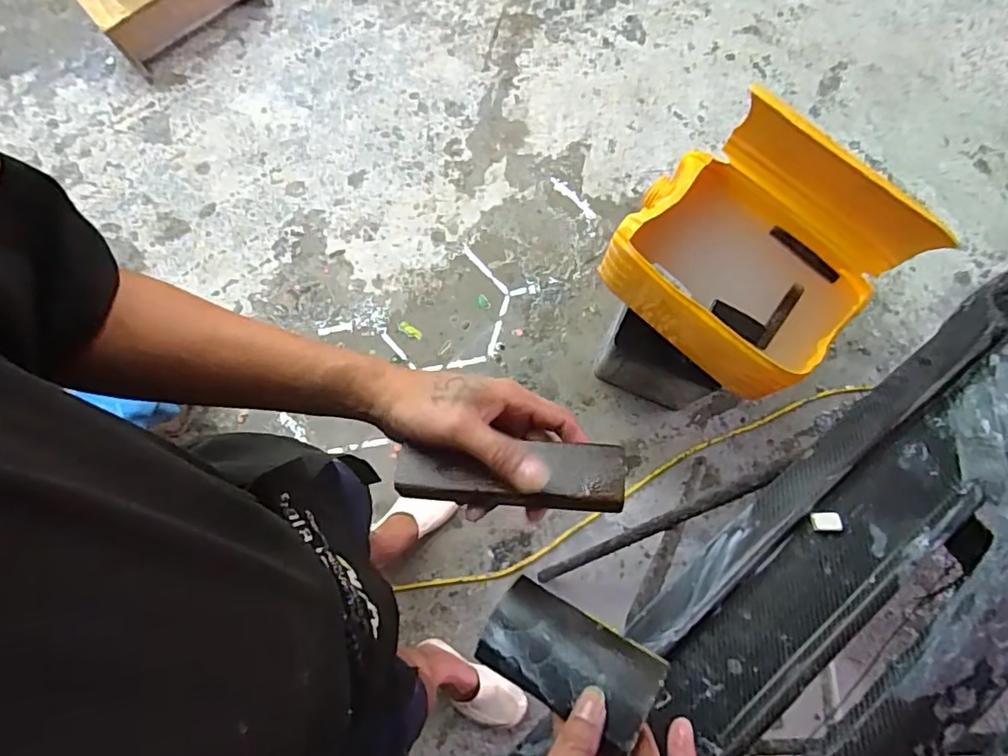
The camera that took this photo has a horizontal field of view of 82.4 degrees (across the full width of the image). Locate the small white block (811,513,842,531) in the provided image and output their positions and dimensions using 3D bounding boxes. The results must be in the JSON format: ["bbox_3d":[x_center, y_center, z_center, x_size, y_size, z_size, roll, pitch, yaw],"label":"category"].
[{"bbox_3d":[0.309,0.138,0.551,0.026,0.008,0.017,0,78,1],"label":"small white block"}]

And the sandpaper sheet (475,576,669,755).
[{"bbox_3d":[0.041,0.181,0.372,0.111,0.013,0.060,23,64,30],"label":"sandpaper sheet"}]

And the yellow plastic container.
[{"bbox_3d":[0.395,-0.192,0.932,0.371,0.350,0.249,42,81,9],"label":"yellow plastic container"}]

